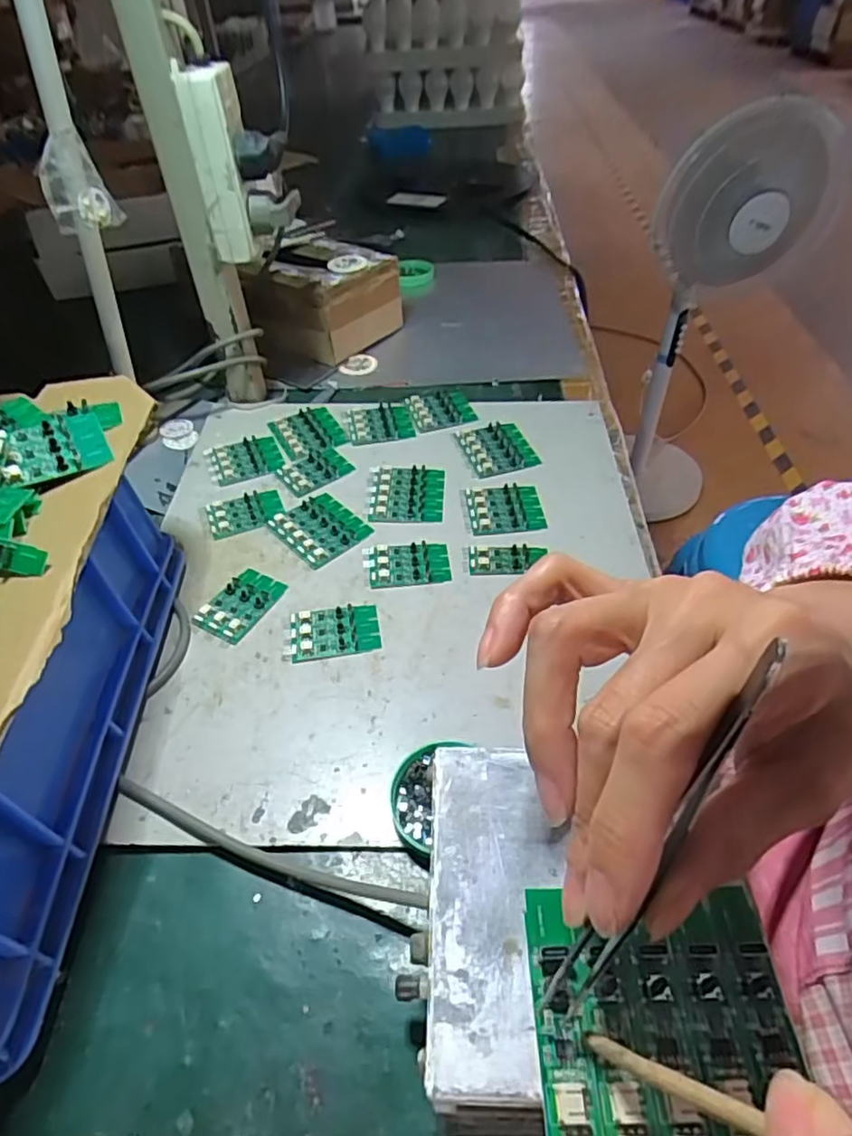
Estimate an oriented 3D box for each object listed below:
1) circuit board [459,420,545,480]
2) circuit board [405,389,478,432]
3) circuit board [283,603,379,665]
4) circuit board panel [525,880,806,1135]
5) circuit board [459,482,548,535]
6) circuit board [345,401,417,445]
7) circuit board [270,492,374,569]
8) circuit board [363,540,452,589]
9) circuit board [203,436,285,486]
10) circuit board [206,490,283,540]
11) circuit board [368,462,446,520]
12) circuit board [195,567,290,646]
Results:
[{"bbox_3d":[0.067,-0.114,0.604,0.064,0.004,0.072,-12,46,-9],"label":"circuit board"},{"bbox_3d":[0.016,-0.162,0.650,0.066,0.006,0.063,-13,46,-9],"label":"circuit board"},{"bbox_3d":[-0.068,0.045,0.460,0.067,0.006,0.044,-10,45,-6],"label":"circuit board"},{"bbox_3d":[0.064,0.121,0.177,0.067,0.007,0.060,-1,46,0],"label":"circuit board panel"},{"bbox_3d":[0.064,-0.052,0.545,0.067,0.004,0.057,-8,45,-4],"label":"circuit board"},{"bbox_3d":[-0.047,-0.145,0.635,0.059,0.005,0.057,-11,45,-8],"label":"circuit board"},{"bbox_3d":[-0.088,-0.036,0.533,0.061,0.004,0.070,-35,53,-28],"label":"circuit board"},{"bbox_3d":[-0.014,-0.004,0.504,0.066,0.005,0.042,-5,45,-1],"label":"circuit board"},{"bbox_3d":[-0.169,-0.103,0.597,0.063,0.006,0.057,-18,47,-14],"label":"circuit board"},{"bbox_3d":[-0.154,-0.049,0.549,0.062,0.005,0.042,-17,46,-13],"label":"circuit board"},{"bbox_3d":[-0.016,-0.067,0.561,0.063,0.004,0.068,-1,45,3],"label":"circuit board"},{"bbox_3d":[-0.138,0.026,0.480,0.042,0.007,0.062,22,50,23],"label":"circuit board"}]

